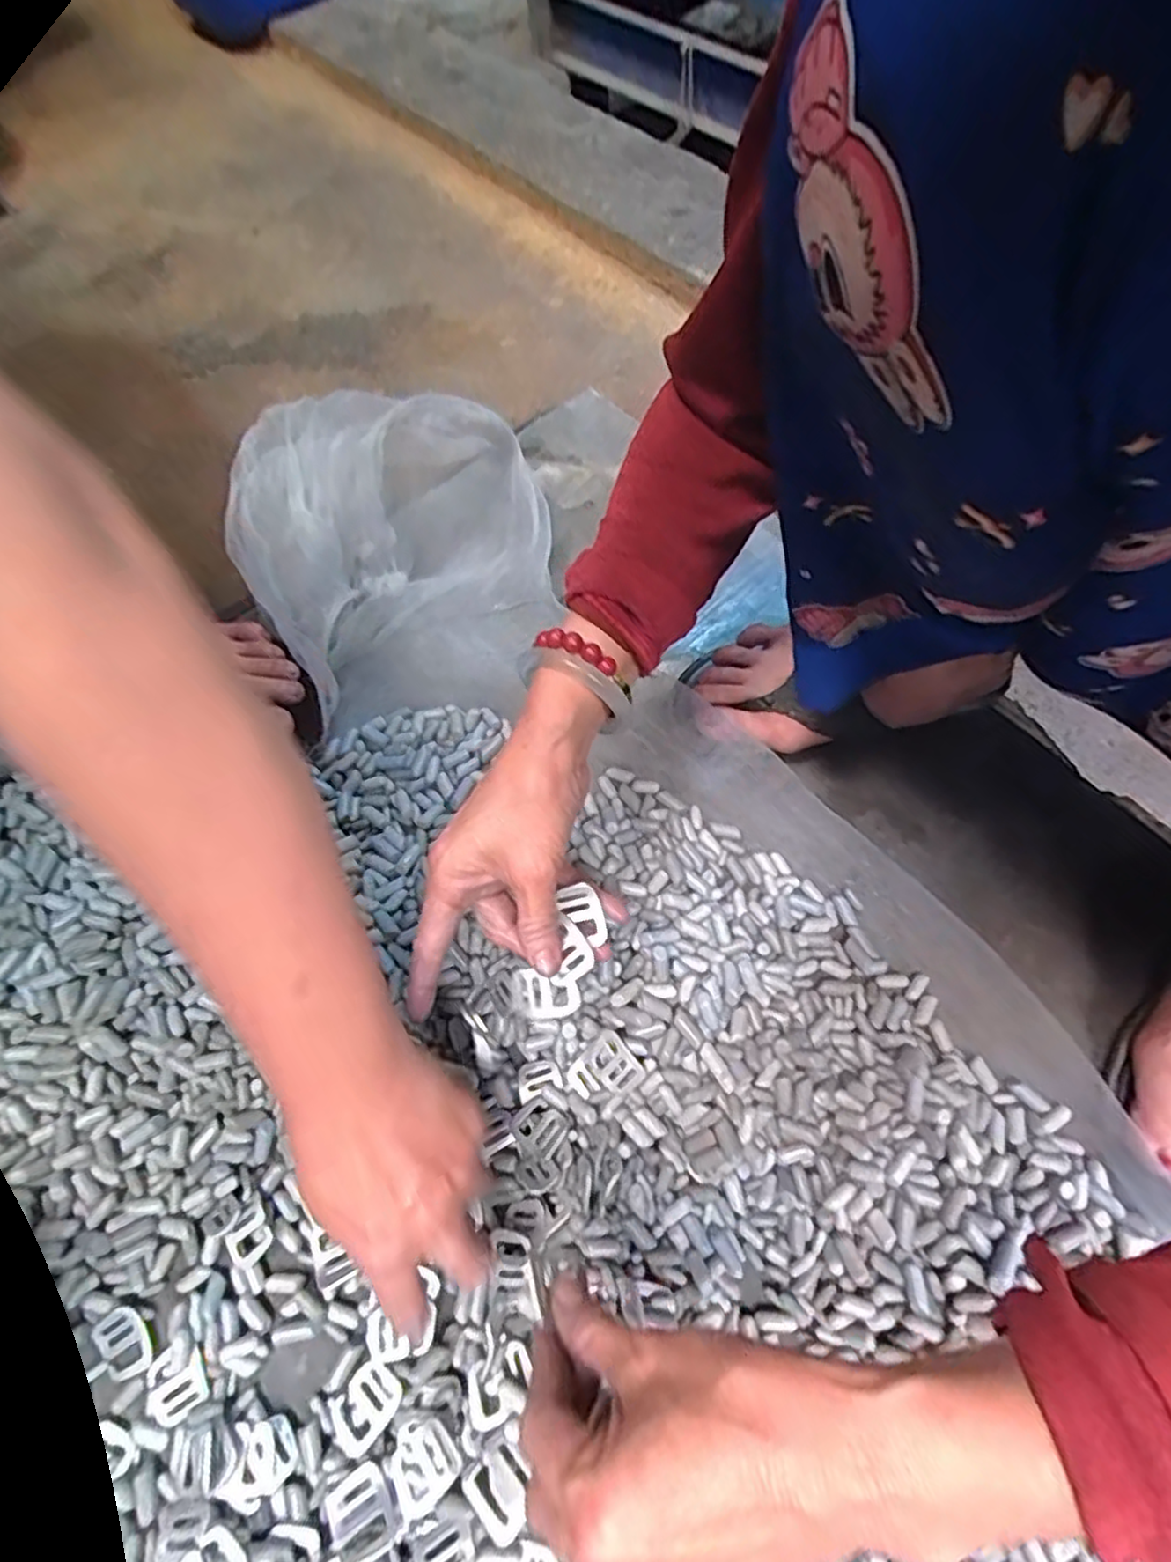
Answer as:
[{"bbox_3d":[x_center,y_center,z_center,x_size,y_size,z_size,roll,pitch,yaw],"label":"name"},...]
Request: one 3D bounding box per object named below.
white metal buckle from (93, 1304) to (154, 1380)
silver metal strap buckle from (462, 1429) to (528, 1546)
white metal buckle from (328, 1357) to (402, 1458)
[{"bbox_3d":[-0.239,0.290,0.359,0.024,0.004,0.031,-32,69,-10],"label":"white metal buckle"},{"bbox_3d":[-0.038,0.314,0.310,0.032,0.006,0.025,36,55,26],"label":"silver metal strap buckle"},{"bbox_3d":[-0.109,0.308,0.345,0.027,0.004,0.034,35,67,24],"label":"white metal buckle"}]

